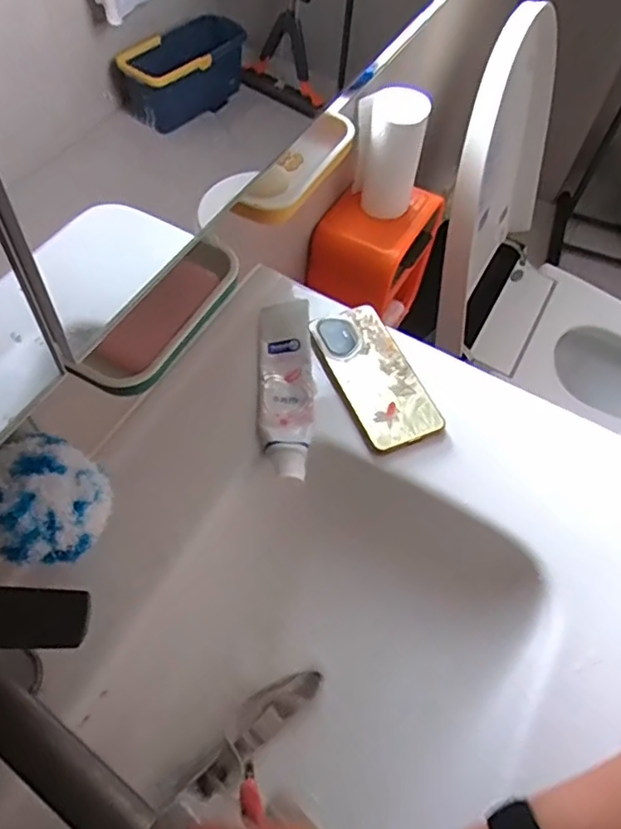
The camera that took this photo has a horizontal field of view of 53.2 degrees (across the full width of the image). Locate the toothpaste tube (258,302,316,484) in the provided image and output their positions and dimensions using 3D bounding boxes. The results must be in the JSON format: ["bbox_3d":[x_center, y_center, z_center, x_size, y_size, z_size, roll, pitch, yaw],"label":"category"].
[{"bbox_3d":[-0.023,-0.028,0.583,0.052,0.024,0.187,-1,58,-5],"label":"toothpaste tube"}]

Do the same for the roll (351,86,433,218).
[{"bbox_3d":[0.092,-0.315,0.751,0.082,0.131,0.063,11,58,2],"label":"roll"}]

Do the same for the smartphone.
[{"bbox_3d":[0.061,-0.040,0.604,0.077,0.009,0.160,-20,62,-16],"label":"smartphone"}]

